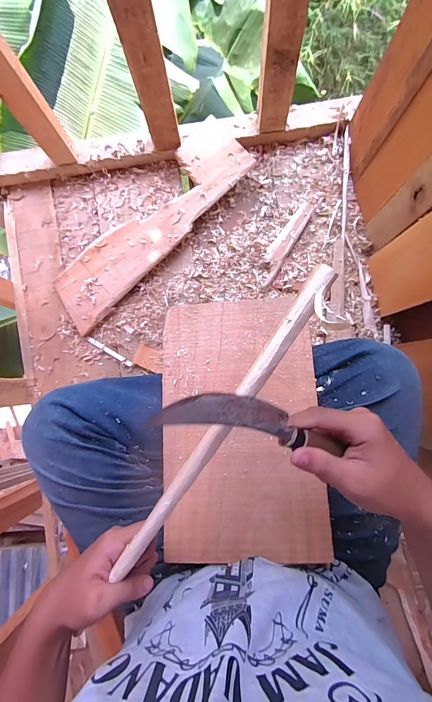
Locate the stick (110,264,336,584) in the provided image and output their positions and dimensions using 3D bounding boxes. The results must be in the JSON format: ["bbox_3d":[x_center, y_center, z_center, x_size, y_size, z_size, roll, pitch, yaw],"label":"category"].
[{"bbox_3d":[-0.010,0.077,0.240,0.016,0.009,0.314,34,109,5],"label":"stick"}]

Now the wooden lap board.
[{"bbox_3d":[0.032,0.093,0.405,0.200,0.006,0.321,-3,81,5],"label":"wooden lap board"}]

